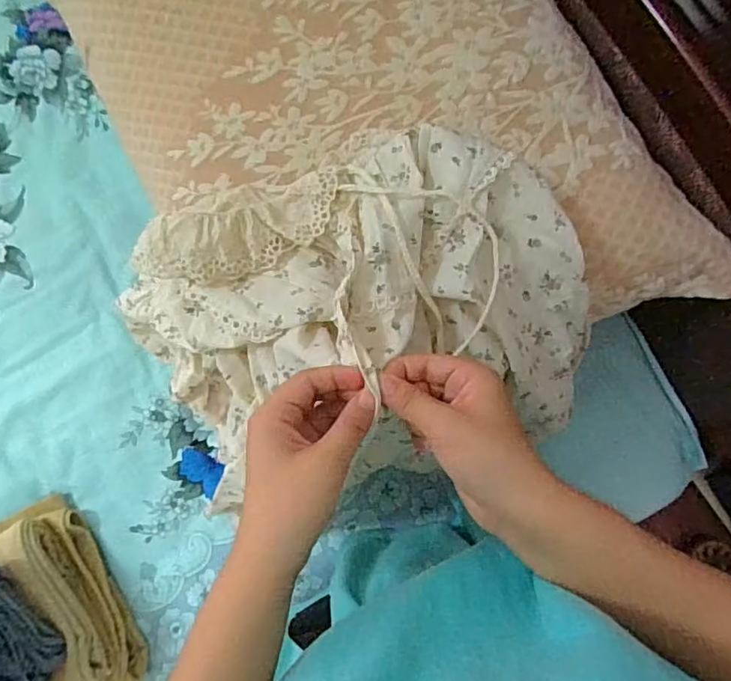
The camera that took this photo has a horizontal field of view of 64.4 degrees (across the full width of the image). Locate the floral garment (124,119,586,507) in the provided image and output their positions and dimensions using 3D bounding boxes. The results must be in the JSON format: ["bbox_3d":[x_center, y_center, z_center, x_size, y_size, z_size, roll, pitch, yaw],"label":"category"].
[{"bbox_3d":[-0.004,-0.019,0.438,0.322,0.129,0.237,-21,84,-1],"label":"floral garment"}]

